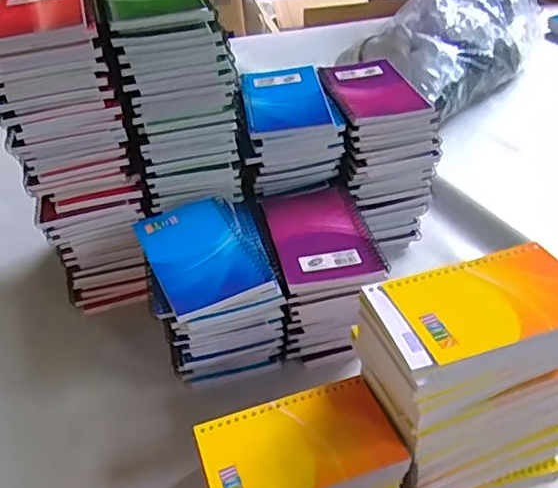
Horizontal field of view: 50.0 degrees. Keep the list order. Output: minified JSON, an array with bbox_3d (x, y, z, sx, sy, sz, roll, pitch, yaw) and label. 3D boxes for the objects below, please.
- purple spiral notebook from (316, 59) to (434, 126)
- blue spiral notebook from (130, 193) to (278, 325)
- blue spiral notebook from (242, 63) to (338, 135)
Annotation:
[{"bbox_3d":[0.096,-0.161,0.615,0.086,0.009,0.130,-11,38,-8],"label":"purple spiral notebook"},{"bbox_3d":[-0.065,0.006,0.499,0.085,0.011,0.127,-17,39,-17],"label":"blue spiral notebook"},{"bbox_3d":[0.006,-0.147,0.602,0.080,0.011,0.120,-6,38,-3],"label":"blue spiral notebook"}]

